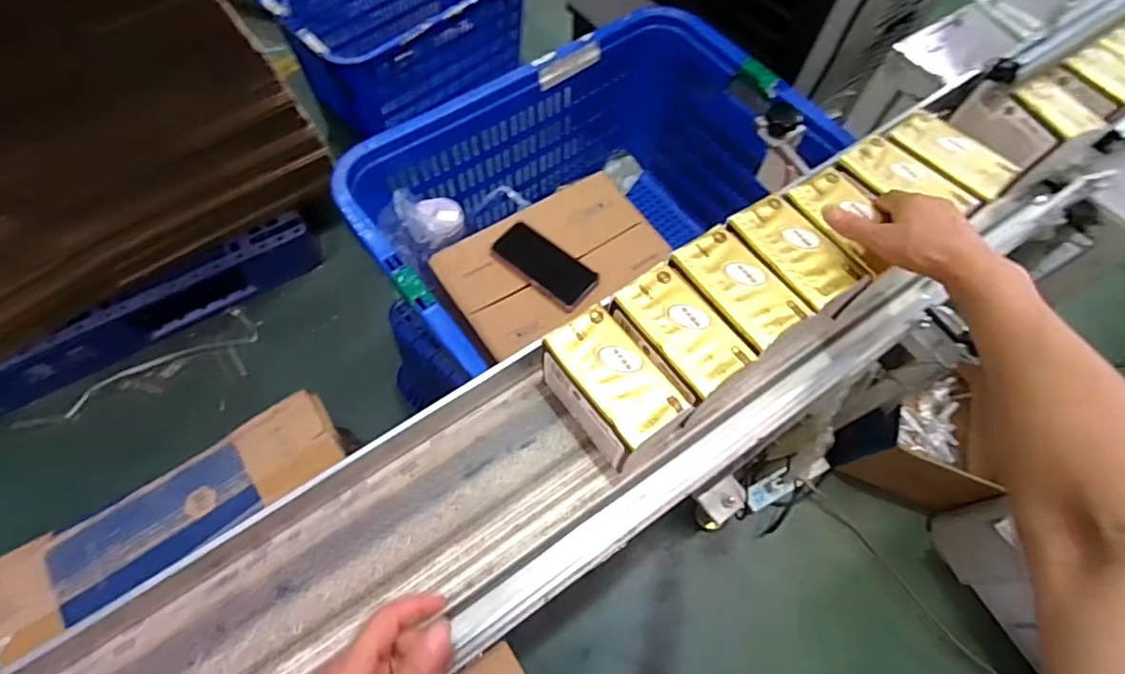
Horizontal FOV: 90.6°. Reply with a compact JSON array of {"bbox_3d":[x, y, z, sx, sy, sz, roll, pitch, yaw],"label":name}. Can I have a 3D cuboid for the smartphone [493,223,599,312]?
[{"bbox_3d":[-0.029,-0.109,0.846,0.160,0.010,0.074,36,70,15],"label":"smartphone"}]

